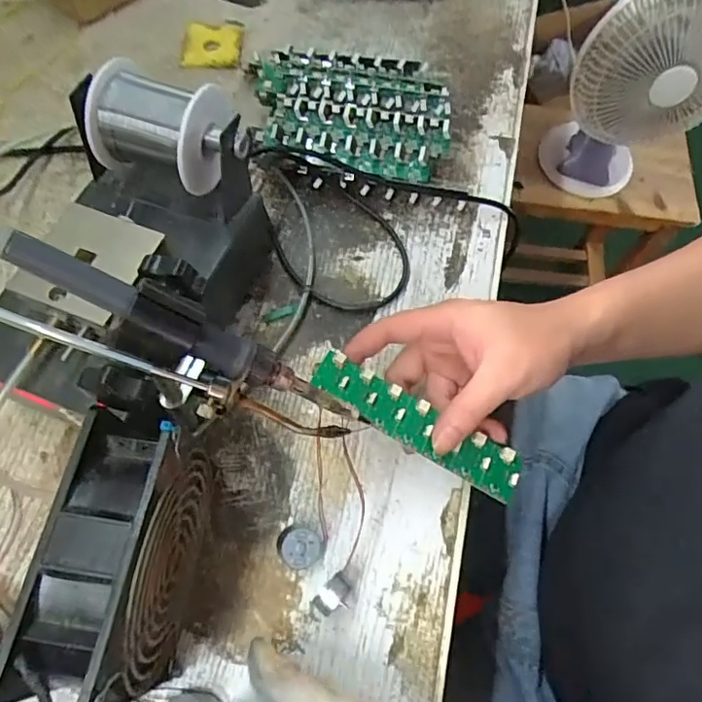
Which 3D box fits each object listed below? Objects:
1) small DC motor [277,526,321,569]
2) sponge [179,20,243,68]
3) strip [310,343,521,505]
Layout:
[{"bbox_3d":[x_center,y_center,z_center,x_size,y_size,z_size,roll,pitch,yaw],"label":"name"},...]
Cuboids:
[{"bbox_3d":[-0.032,0.120,0.328,0.027,0.018,0.022,14,65,3],"label":"small DC motor"},{"bbox_3d":[-0.136,-0.303,0.530,0.055,0.008,0.061,-1,64,-3],"label":"sponge"},{"bbox_3d":[0.040,0.044,0.329,0.138,0.006,0.030,31,66,3],"label":"strip"}]

